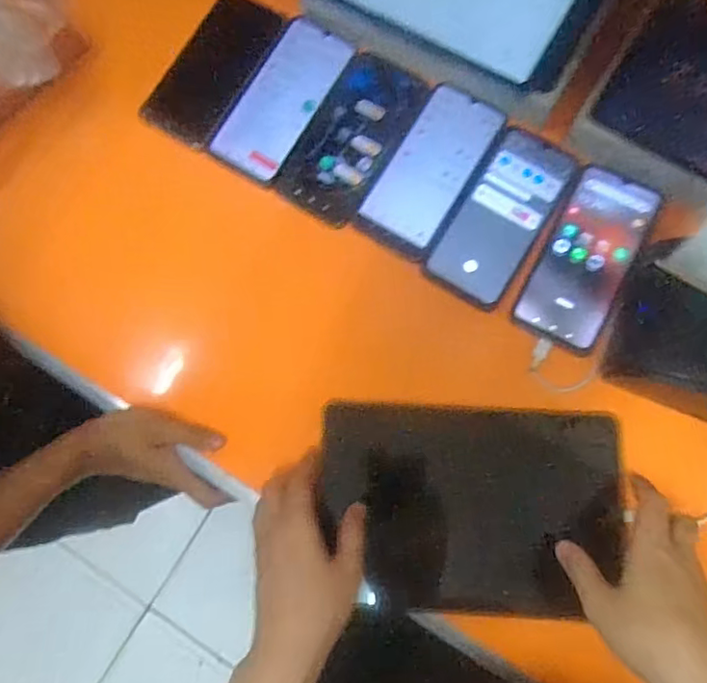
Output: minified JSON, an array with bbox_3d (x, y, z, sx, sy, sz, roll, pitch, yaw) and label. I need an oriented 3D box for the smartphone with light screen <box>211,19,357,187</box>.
[{"bbox_3d":[-0.067,-0.226,0.553,0.073,0.005,0.156,32,88,5],"label":"smartphone with light screen"}]

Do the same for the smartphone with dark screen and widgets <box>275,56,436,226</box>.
[{"bbox_3d":[-0.003,-0.188,0.544,0.079,0.006,0.156,30,88,5],"label":"smartphone with dark screen and widgets"}]

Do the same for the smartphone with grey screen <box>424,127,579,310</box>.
[{"bbox_3d":[0.133,-0.113,0.530,0.075,0.007,0.160,32,88,5],"label":"smartphone with grey screen"}]

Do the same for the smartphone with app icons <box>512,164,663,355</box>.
[{"bbox_3d":[0.204,-0.073,0.516,0.072,0.007,0.158,26,88,5],"label":"smartphone with app icons"}]

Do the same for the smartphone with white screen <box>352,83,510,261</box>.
[{"bbox_3d":[0.070,-0.156,0.541,0.078,0.004,0.159,31,88,5],"label":"smartphone with white screen"}]

